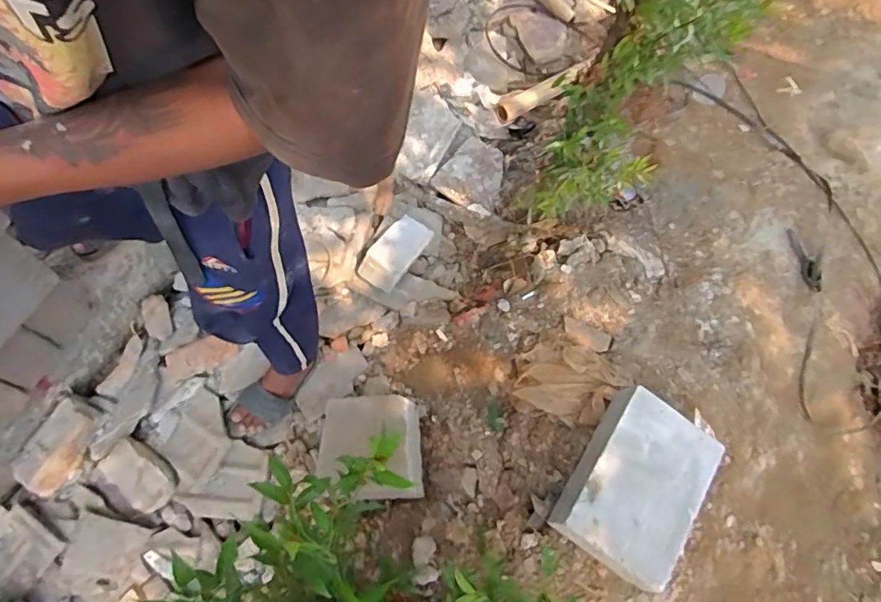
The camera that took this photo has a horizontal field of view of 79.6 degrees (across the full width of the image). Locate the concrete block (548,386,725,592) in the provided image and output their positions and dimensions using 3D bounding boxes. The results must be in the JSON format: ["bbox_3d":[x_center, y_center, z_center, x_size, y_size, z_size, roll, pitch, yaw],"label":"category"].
[{"bbox_3d":[0.369,0.340,0.989,0.218,0.094,0.311,37,68,6],"label":"concrete block"}]

